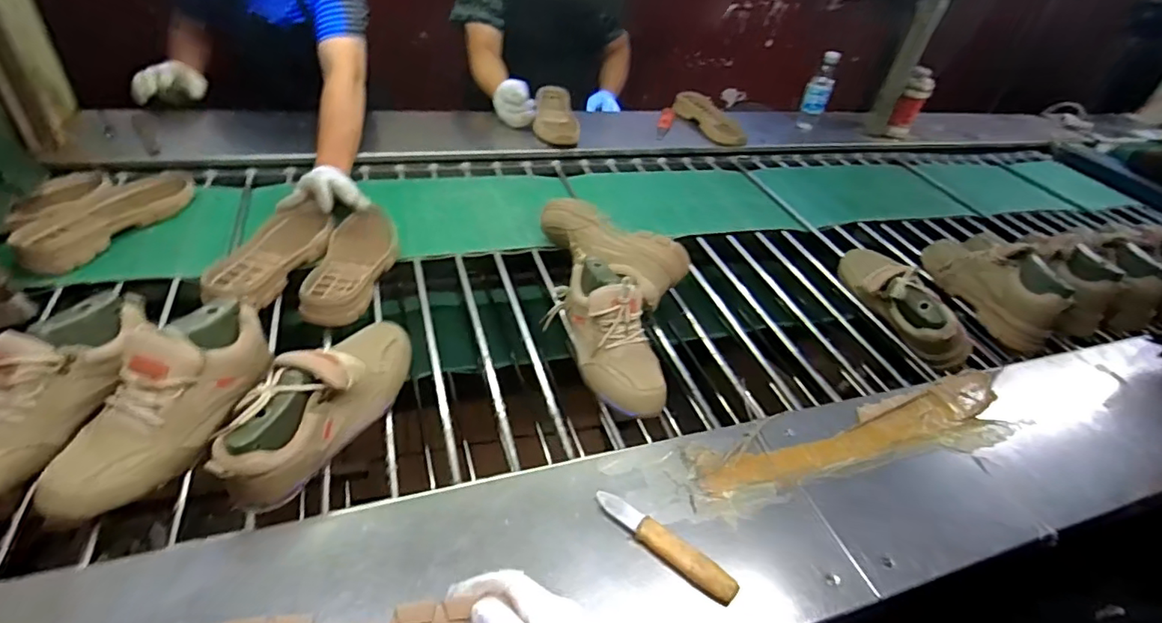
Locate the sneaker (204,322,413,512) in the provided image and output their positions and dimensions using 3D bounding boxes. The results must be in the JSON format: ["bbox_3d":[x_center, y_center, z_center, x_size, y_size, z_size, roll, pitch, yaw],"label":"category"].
[{"bbox_3d":[-0.285,0.088,0.636,0.097,0.093,0.266,14,40,5],"label":"sneaker"}]

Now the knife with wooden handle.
[{"bbox_3d":[0.084,0.238,0.579,0.163,0.022,0.025,32,45,24],"label":"knife with wooden handle"}]

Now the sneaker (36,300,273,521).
[{"bbox_3d":[-0.456,0.094,0.613,0.103,0.104,0.269,15,51,9],"label":"sneaker"}]

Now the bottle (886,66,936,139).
[{"bbox_3d":[0.957,-0.604,1.630,0.071,0.189,0.070,26,43,18],"label":"bottle"}]

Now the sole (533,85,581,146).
[{"bbox_3d":[-0.057,-0.485,1.383,0.107,0.045,0.299,6,40,-6],"label":"sole"}]

